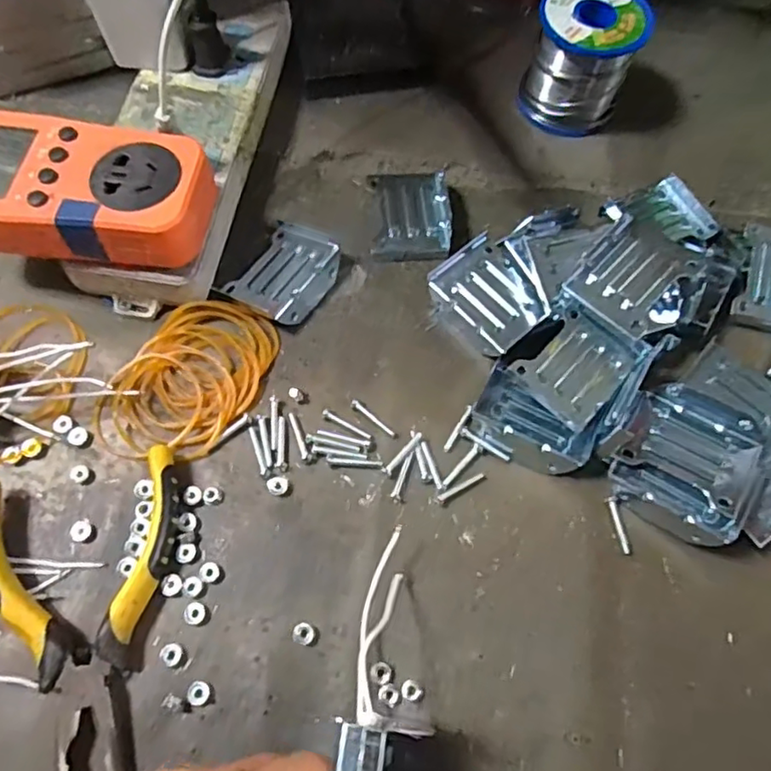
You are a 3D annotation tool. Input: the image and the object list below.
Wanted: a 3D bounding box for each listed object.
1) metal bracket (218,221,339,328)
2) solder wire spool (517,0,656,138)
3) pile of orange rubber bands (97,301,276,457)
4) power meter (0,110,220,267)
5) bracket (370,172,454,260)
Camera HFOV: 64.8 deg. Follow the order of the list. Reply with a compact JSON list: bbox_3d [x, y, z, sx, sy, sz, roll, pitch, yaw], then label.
[{"bbox_3d":[-0.054,-0.065,0.340,0.048,0.015,0.060,32,69,11],"label":"metal bracket"},{"bbox_3d":[0.125,-0.209,0.389,0.063,0.065,0.063,15,67,5],"label":"solder wire spool"},{"bbox_3d":[-0.100,-0.003,0.314,0.063,0.007,0.096,34,69,12],"label":"pile of orange rubber bands"},{"bbox_3d":[-0.151,-0.096,0.299,0.122,0.032,0.065,7,66,1],"label":"power meter"},{"bbox_3d":[0.015,-0.101,0.362,0.045,0.009,0.057,0,66,-2],"label":"bracket"}]

